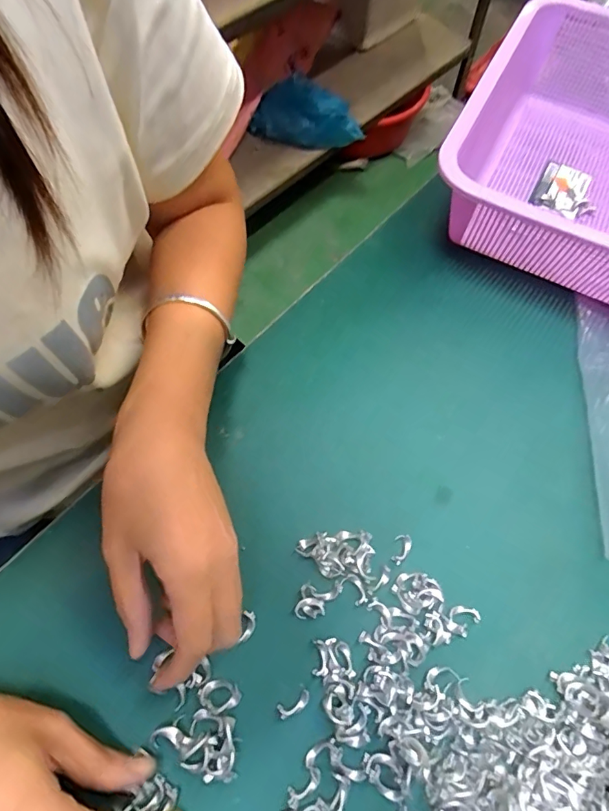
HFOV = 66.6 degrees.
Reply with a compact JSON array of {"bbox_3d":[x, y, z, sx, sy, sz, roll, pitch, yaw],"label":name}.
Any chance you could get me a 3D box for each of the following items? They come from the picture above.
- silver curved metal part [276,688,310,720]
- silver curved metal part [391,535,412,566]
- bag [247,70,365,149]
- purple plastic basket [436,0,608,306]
[{"bbox_3d":[-0.005,0.165,0.256,0.019,0.004,0.008,-23,68,-12],"label":"silver curved metal part"},{"bbox_3d":[0.062,0.091,0.293,0.011,0.004,0.019,15,65,5],"label":"silver curved metal part"},{"bbox_3d":[-0.010,-0.750,1.178,0.327,0.112,0.119,27,66,28],"label":"bag"},{"bbox_3d":[0.251,-0.218,0.400,0.215,0.084,0.297,26,67,10],"label":"purple plastic basket"}]

